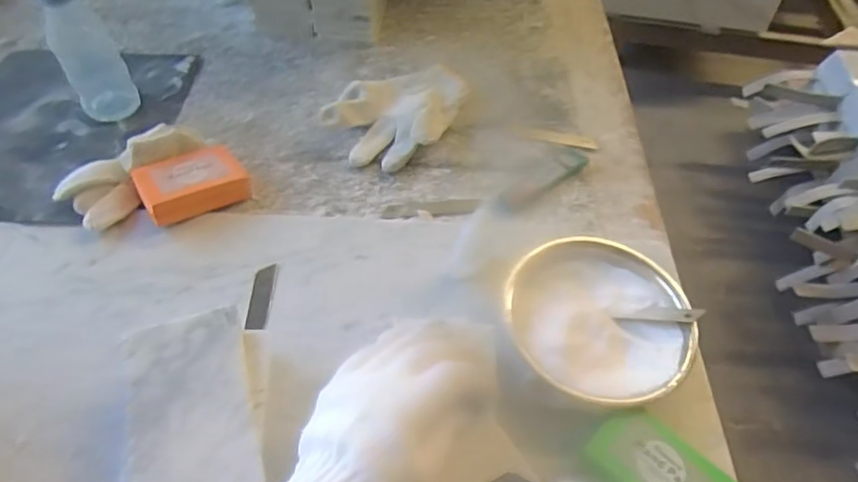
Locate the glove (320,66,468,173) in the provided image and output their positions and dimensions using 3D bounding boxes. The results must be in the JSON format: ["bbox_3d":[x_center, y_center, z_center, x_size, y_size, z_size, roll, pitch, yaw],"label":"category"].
[{"bbox_3d":[-0.032,-0.149,0.632,0.118,0.033,0.178,23,55,12],"label":"glove"}]

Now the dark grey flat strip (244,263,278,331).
[{"bbox_3d":[-0.143,0.047,0.490,0.017,0.004,0.061,11,57,-15],"label":"dark grey flat strip"}]

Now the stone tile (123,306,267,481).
[{"bbox_3d":[-0.154,0.116,0.374,0.076,0.011,0.144,-13,56,-14],"label":"stone tile"}]

